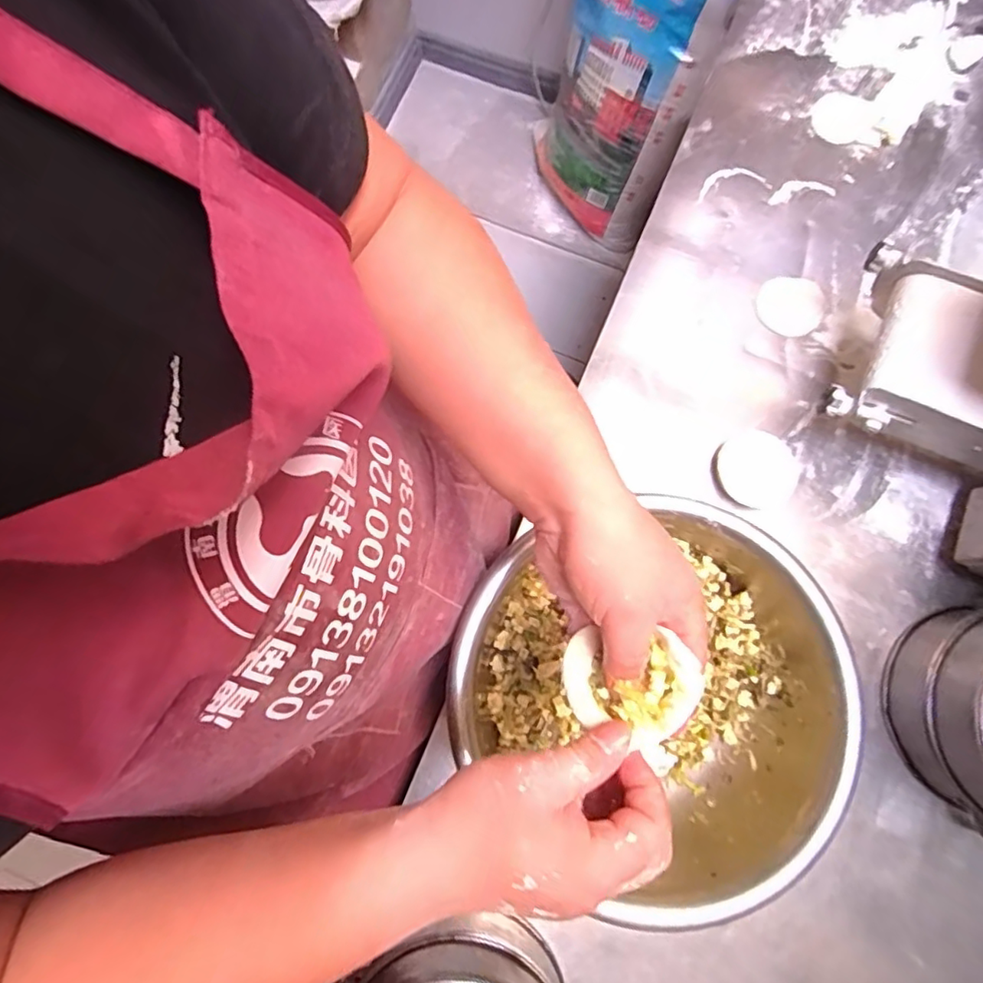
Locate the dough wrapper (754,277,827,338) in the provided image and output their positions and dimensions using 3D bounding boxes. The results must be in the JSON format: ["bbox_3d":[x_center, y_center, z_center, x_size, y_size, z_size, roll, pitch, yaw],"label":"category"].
[{"bbox_3d":[0.334,-0.208,0.637,0.070,0.004,0.069,0,80,1],"label":"dough wrapper"}]

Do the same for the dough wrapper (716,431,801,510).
[{"bbox_3d":[0.277,-0.020,0.593,0.083,0.012,0.079,0,76,-1],"label":"dough wrapper"}]

